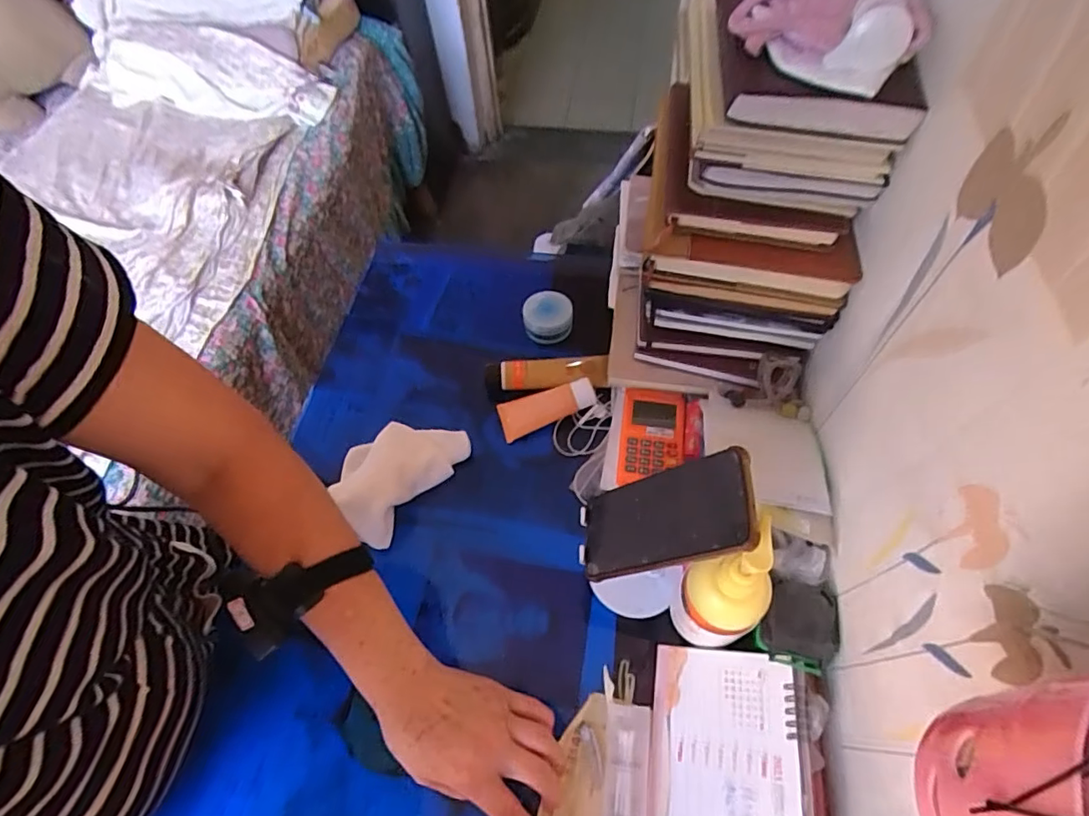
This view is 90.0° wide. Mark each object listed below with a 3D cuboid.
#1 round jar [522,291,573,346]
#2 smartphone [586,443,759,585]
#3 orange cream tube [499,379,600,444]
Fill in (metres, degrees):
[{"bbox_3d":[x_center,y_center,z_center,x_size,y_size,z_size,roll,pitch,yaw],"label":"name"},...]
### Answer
[{"bbox_3d":[0.004,-0.126,0.724,0.063,0.030,0.066,-4,59,2],"label":"round jar"},{"bbox_3d":[0.089,0.087,0.424,0.010,0.155,0.071,25,53,-33],"label":"smartphone"},{"bbox_3d":[0.002,-0.001,0.656,0.116,0.019,0.048,-20,59,7],"label":"orange cream tube"}]

